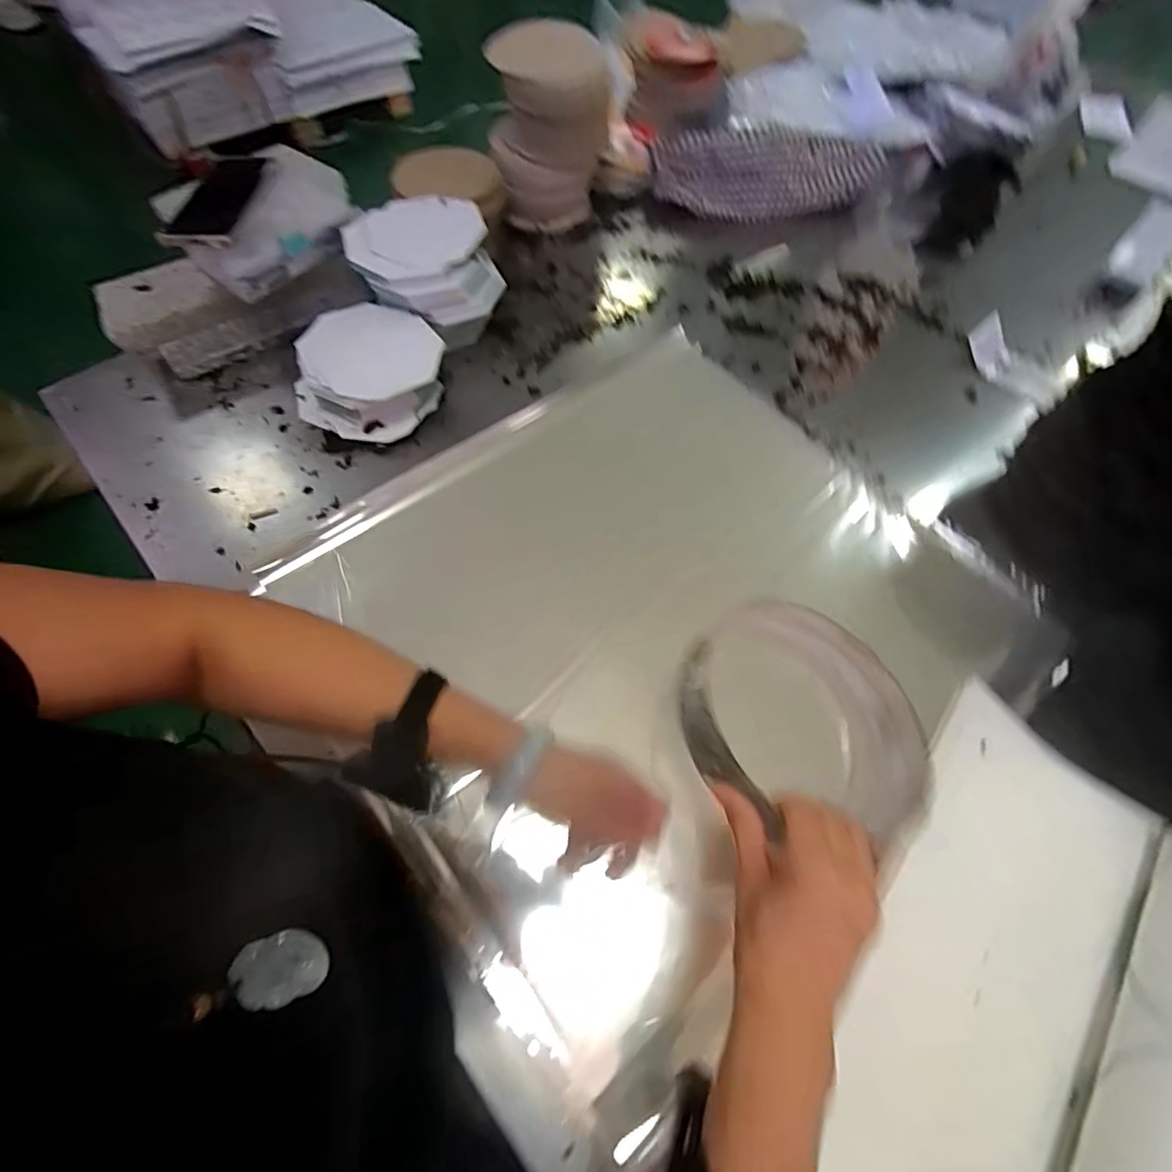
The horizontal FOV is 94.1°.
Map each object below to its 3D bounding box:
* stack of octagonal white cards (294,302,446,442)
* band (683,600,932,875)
[{"bbox_3d":[-0.265,-0.262,0.667,0.179,0.062,0.166,29,67,14],"label":"stack of octagonal white cards"},{"bbox_3d":[0.162,0.099,0.414,0.187,0.043,0.184,12,49,-15],"label":"band"}]

